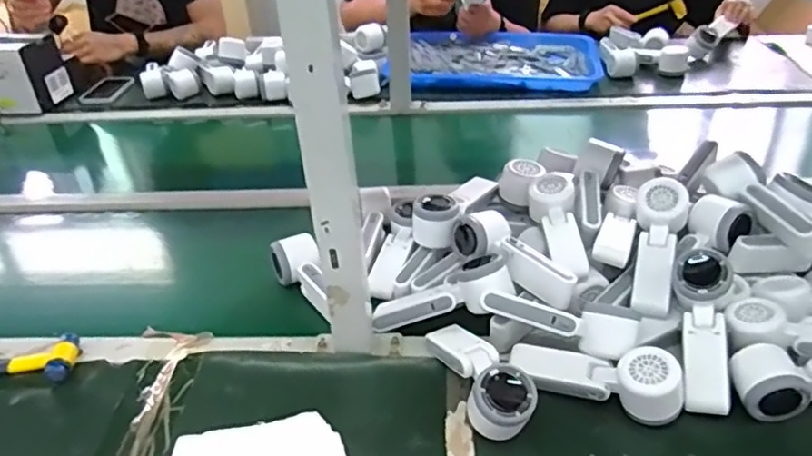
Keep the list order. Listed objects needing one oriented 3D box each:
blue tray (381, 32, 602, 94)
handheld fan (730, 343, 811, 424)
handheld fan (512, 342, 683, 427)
[{"bbox_3d":[0.197,-0.385,1.407,0.483,0.051,0.347,-1,35,3],"label":"blue tray"},{"bbox_3d":[0.396,0.144,0.594,0.161,0.052,0.060,-7,35,-5],"label":"handheld fan"},{"bbox_3d":[0.186,0.148,0.607,0.165,0.057,0.062,9,37,17],"label":"handheld fan"}]

